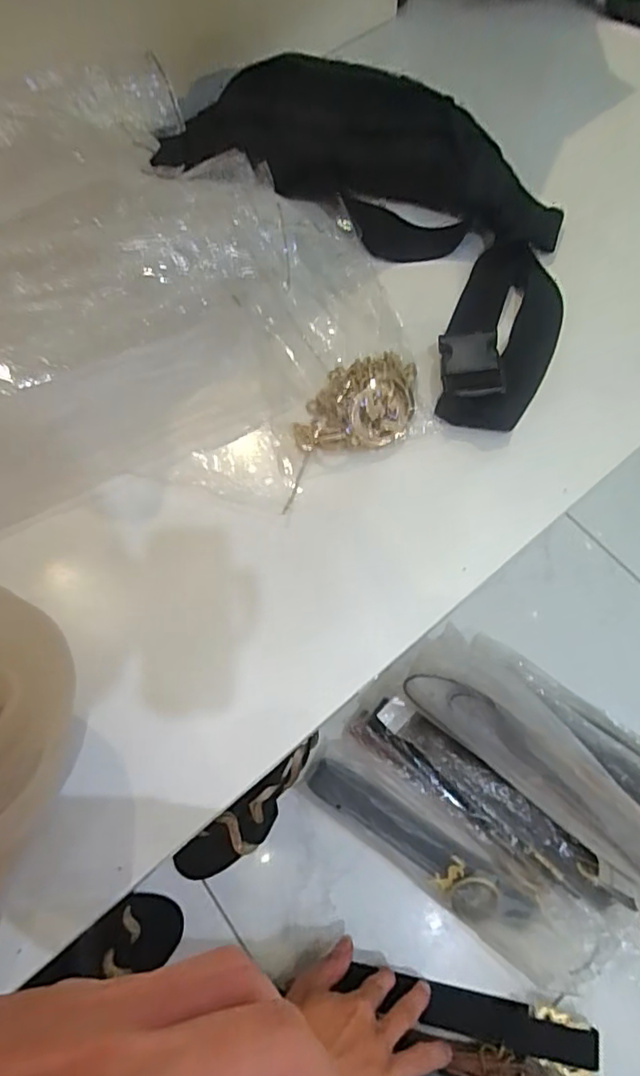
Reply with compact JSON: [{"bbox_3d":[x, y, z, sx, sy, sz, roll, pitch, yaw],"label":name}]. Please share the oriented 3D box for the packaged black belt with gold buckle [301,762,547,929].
[{"bbox_3d":[0.094,0.311,0.560,0.241,0.037,0.052,32,70,14],"label":"packaged black belt with gold buckle"}]

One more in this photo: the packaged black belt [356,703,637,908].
[{"bbox_3d":[0.163,0.253,0.533,0.271,0.095,0.046,34,71,15],"label":"packaged black belt"}]

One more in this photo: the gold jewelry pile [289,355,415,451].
[{"bbox_3d":[0.026,-0.102,0.415,0.089,0.017,0.074,-5,67,-1],"label":"gold jewelry pile"}]

